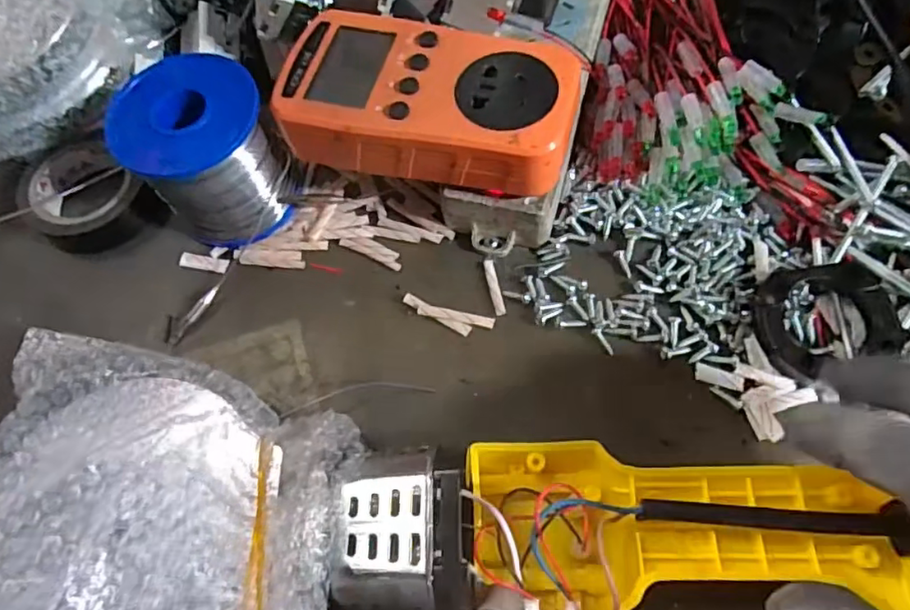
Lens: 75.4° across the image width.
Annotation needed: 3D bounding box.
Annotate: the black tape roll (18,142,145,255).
[{"bbox_3d":[-0.192,-0.056,0.303,0.054,0.022,0.049,39,74,18],"label":"black tape roll"}]

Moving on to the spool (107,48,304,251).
[{"bbox_3d":[-0.114,-0.070,0.279,0.061,0.068,0.059,-1,67,3],"label":"spool"}]

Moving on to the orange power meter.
[{"bbox_3d":[-0.012,-0.090,0.259,0.126,0.031,0.064,12,68,8],"label":"orange power meter"}]

